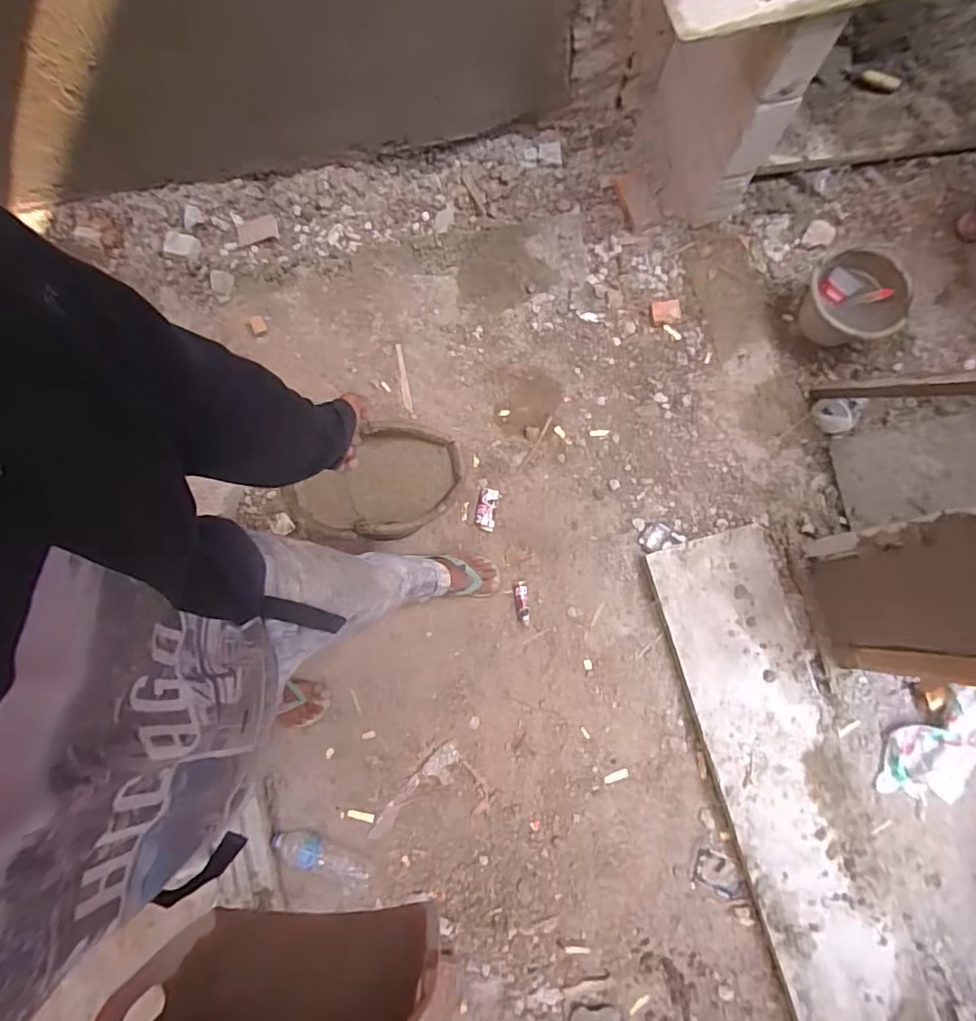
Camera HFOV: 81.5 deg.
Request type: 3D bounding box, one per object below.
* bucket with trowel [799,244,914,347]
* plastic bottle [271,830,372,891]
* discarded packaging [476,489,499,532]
[{"bbox_3d":[0.958,-0.547,1.502,0.223,0.168,0.231,0,79,-1],"label":"bucket with trowel"},{"bbox_3d":[-0.370,0.782,1.269,0.228,0.060,0.064,31,80,-10],"label":"plastic bottle"},{"bbox_3d":[-0.003,-0.003,1.457,0.050,0.007,0.108,9,79,1],"label":"discarded packaging"}]

